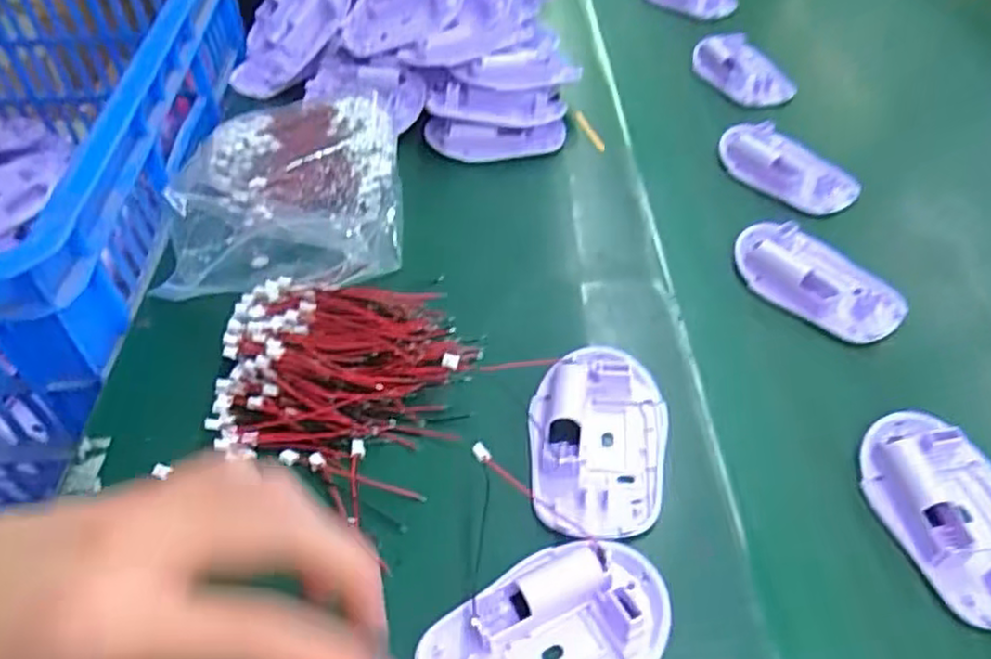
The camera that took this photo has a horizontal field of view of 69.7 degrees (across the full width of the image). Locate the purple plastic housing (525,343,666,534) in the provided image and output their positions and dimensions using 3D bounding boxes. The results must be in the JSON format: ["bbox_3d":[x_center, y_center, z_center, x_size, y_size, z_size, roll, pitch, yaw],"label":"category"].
[{"bbox_3d":[0.047,0.048,0.325,0.061,0.015,0.094,6,48,4],"label":"purple plastic housing"}]

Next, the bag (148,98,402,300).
[{"bbox_3d":[-0.129,-0.090,0.440,0.134,0.034,0.164,-5,48,-5],"label":"bag"}]

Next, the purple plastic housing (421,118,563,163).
[{"bbox_3d":[-0.001,-0.134,0.503,0.097,0.025,0.022,3,48,2],"label":"purple plastic housing"}]

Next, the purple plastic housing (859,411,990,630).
[{"bbox_3d":[0.200,0.078,0.305,0.061,0.023,0.094,-10,48,-10],"label":"purple plastic housing"}]

